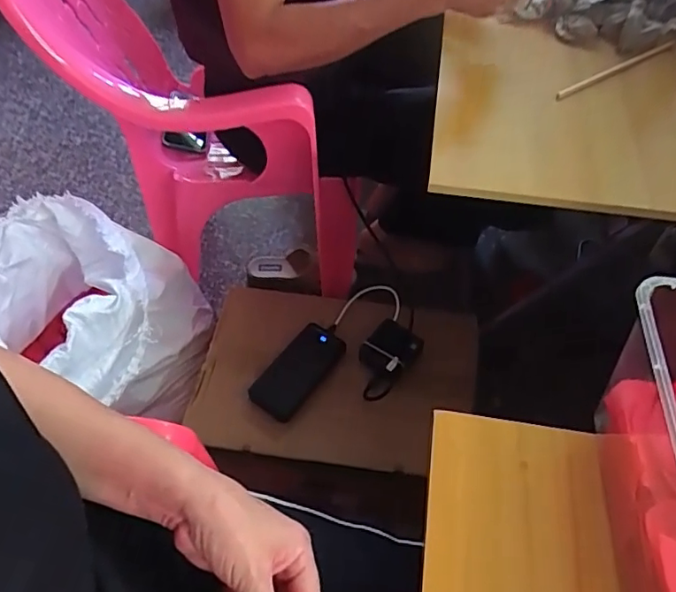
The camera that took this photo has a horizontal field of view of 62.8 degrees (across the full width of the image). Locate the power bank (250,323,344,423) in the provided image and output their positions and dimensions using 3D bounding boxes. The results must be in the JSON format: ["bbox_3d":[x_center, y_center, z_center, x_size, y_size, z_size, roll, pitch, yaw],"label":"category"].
[{"bbox_3d":[-0.060,0.114,0.839,0.085,0.018,0.158,28,59,19],"label":"power bank"}]

